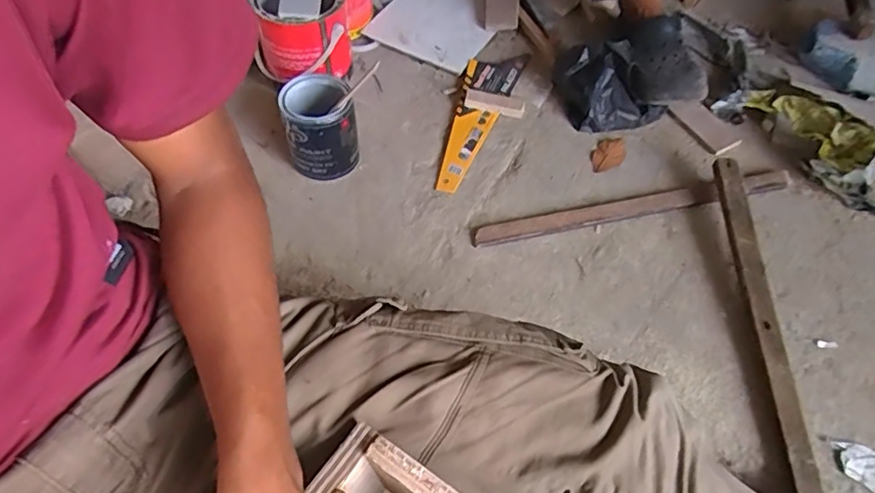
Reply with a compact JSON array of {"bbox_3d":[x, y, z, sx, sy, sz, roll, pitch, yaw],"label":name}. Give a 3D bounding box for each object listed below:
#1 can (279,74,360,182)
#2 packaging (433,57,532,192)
[{"bbox_3d":[-0.183,-0.182,0.902,0.108,0.126,0.114,-10,57,-7],"label":"can"},{"bbox_3d":[0.060,-0.239,1.005,0.094,0.010,0.358,20,58,12],"label":"packaging"}]

